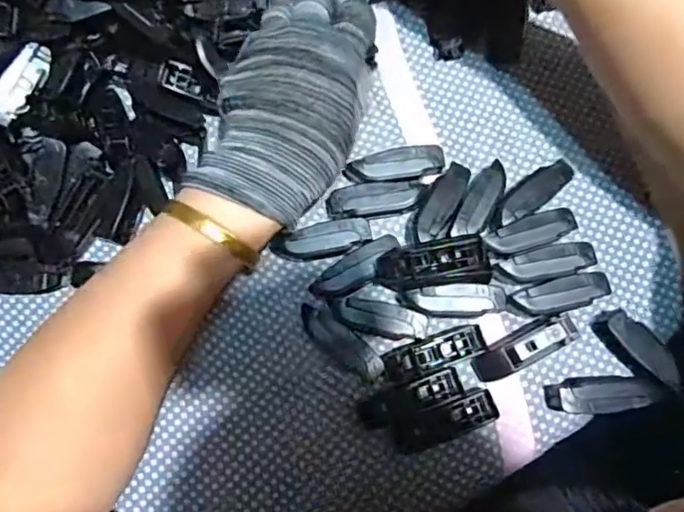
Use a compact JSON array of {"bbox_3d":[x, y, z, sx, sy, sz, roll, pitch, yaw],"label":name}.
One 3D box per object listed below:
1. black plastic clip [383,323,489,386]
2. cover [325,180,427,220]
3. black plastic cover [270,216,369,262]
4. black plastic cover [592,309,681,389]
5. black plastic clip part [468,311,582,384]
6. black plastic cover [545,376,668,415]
[{"bbox_3d":[0.050,0.053,0.298,0.054,0.010,0.018,-19,78,-2],"label":"black plastic clip"},{"bbox_3d":[0.019,-0.032,0.314,0.055,0.007,0.021,-5,78,1],"label":"cover"},{"bbox_3d":[-0.011,-0.009,0.311,0.054,0.016,0.020,-11,78,-1],"label":"black plastic cover"},{"bbox_3d":[0.159,0.050,0.295,0.017,0.016,0.048,-40,80,-6],"label":"black plastic cover"},{"bbox_3d":[0.098,0.049,0.297,0.054,0.016,0.018,-28,79,-4],"label":"black plastic clip part"},{"bbox_3d":[0.138,0.073,0.288,0.055,0.018,0.018,-4,78,1],"label":"black plastic cover"}]

